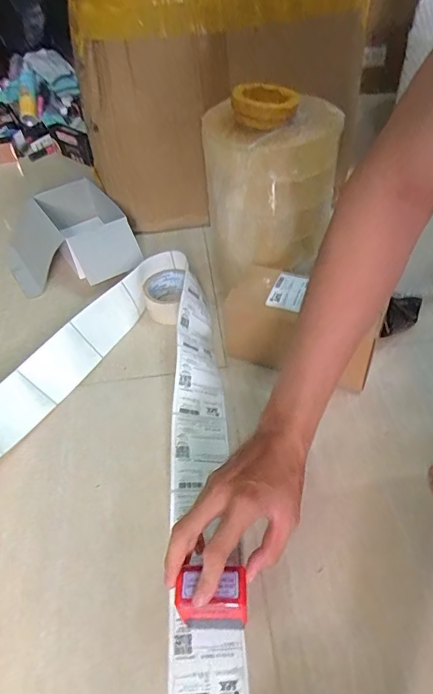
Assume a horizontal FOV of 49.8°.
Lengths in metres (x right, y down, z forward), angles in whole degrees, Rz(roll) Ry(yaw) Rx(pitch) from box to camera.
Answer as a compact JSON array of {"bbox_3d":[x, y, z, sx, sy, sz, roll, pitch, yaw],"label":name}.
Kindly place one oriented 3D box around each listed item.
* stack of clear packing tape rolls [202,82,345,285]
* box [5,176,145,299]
[{"bbox_3d":[0.078,-0.225,0.652,0.160,0.220,0.129,-28,52,-21],"label":"stack of clear packing tape rolls"},{"bbox_3d":[-0.288,-0.218,0.888,0.230,0.096,0.204,-18,49,-12],"label":"box"}]

